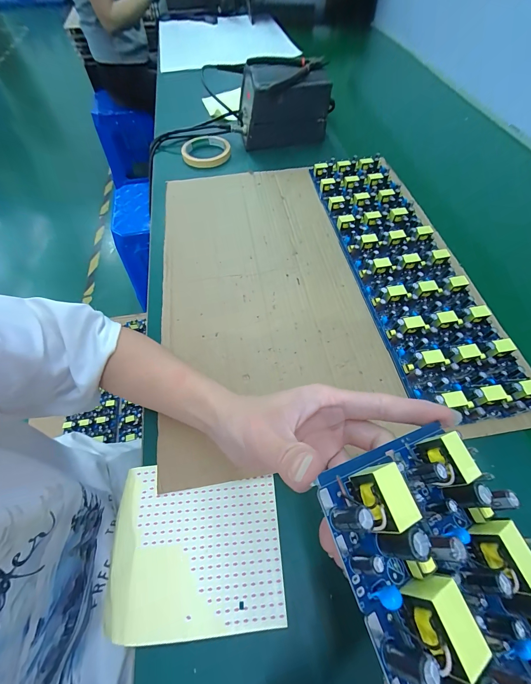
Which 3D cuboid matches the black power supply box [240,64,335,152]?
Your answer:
[{"bbox_3d":[0.035,-0.464,0.536,0.171,0.103,0.086,-5,61,-1],"label":"black power supply box"}]

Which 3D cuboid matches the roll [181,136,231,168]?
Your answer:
[{"bbox_3d":[-0.121,-0.385,0.550,0.092,0.015,0.092,0,60,0],"label":"roll"}]

